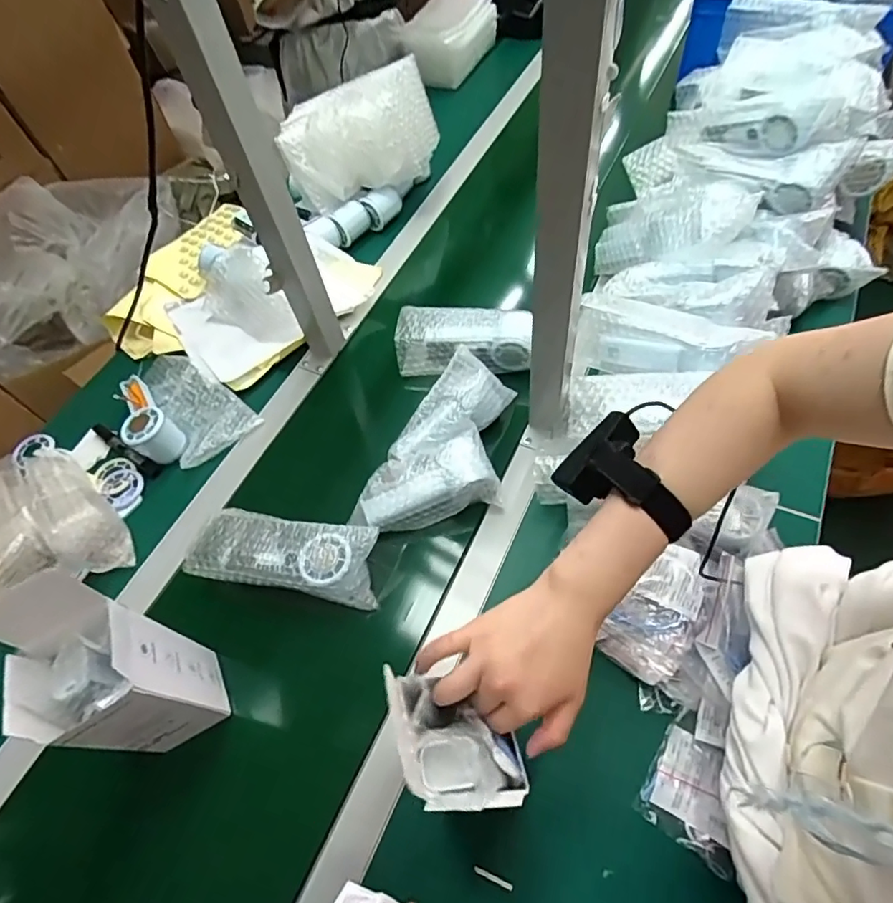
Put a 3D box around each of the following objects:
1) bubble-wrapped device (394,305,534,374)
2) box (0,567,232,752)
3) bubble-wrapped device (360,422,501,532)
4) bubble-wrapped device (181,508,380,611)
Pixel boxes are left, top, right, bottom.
[{"bbox_3d":[0.023,-0.159,0.747,0.182,0.066,0.078,1,58,5],"label":"bubble-wrapped device"},{"bbox_3d":[-0.285,0.193,0.465,0.093,0.224,0.088,-27,60,-12],"label":"box"},{"bbox_3d":[-0.022,0.036,0.627,0.152,0.048,0.087,-21,58,-8],"label":"bubble-wrapped device"},{"bbox_3d":[-0.178,0.109,0.592,0.203,0.051,0.075,7,59,9],"label":"bubble-wrapped device"}]

